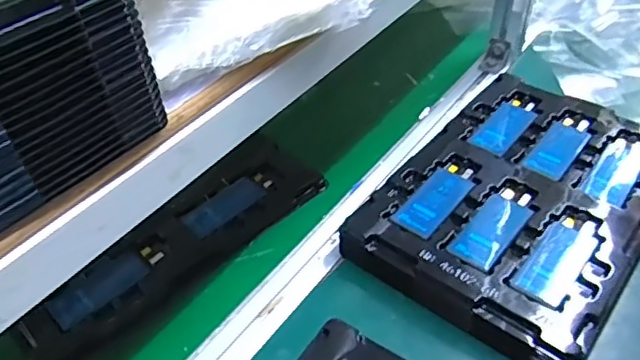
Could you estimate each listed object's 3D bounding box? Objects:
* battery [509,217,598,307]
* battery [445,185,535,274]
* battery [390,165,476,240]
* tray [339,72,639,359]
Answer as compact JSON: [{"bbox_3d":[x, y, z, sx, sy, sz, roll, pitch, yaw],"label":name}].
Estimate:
[{"bbox_3d":[0.218,0.073,0.524,0.044,0.014,0.114,31,53,30],"label":"battery"},{"bbox_3d":[0.167,0.044,0.552,0.044,0.007,0.111,30,52,30],"label":"battery"},{"bbox_3d":[0.117,0.018,0.577,0.043,0.006,0.106,28,52,29],"label":"battery"},{"bbox_3d":[0.213,0.017,0.599,0.229,0.044,0.335,30,52,30],"label":"tray"}]

